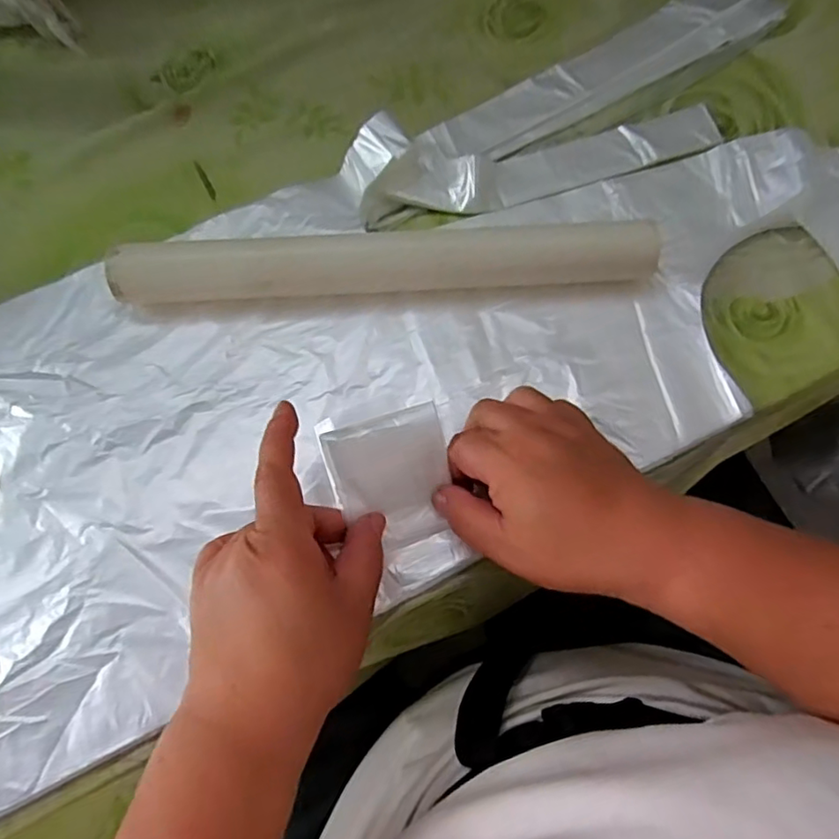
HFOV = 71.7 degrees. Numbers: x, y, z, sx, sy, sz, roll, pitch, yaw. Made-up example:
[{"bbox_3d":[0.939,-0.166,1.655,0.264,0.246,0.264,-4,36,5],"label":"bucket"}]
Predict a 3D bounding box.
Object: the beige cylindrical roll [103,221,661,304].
[{"bbox_3d":[-0.022,-0.100,0.389,0.349,0.045,0.034,-2,69,0],"label":"beige cylindrical roll"}]

